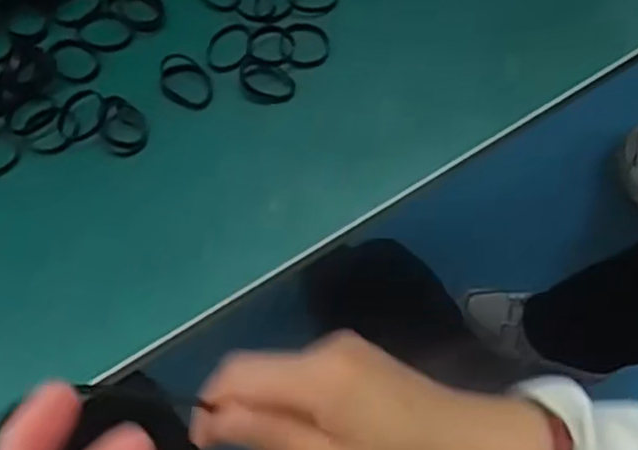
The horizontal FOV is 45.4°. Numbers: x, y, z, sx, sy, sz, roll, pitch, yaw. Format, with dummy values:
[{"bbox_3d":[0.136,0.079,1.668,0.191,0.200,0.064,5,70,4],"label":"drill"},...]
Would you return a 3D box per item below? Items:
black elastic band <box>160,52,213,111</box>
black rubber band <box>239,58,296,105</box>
[{"bbox_3d":[-0.070,-0.075,0.396,0.033,0.004,0.024,32,73,9],"label":"black elastic band"},{"bbox_3d":[-0.027,-0.074,0.399,0.030,0.005,0.022,18,71,4],"label":"black rubber band"}]

